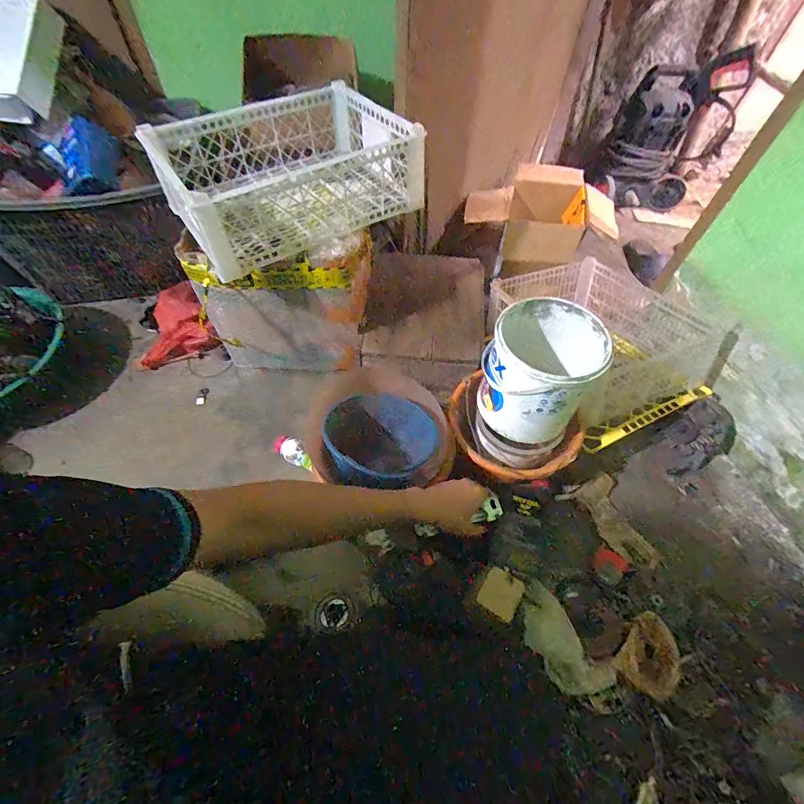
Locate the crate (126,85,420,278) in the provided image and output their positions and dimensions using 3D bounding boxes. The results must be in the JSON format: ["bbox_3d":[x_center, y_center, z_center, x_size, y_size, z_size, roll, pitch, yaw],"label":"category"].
[{"bbox_3d":[-0.218,-0.452,0.788,0.435,0.135,0.323,-31,63,-20],"label":"crate"}]

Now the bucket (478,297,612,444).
[{"bbox_3d":[0.235,-0.049,0.722,0.177,0.196,0.178,24,59,13],"label":"bucket"}]

